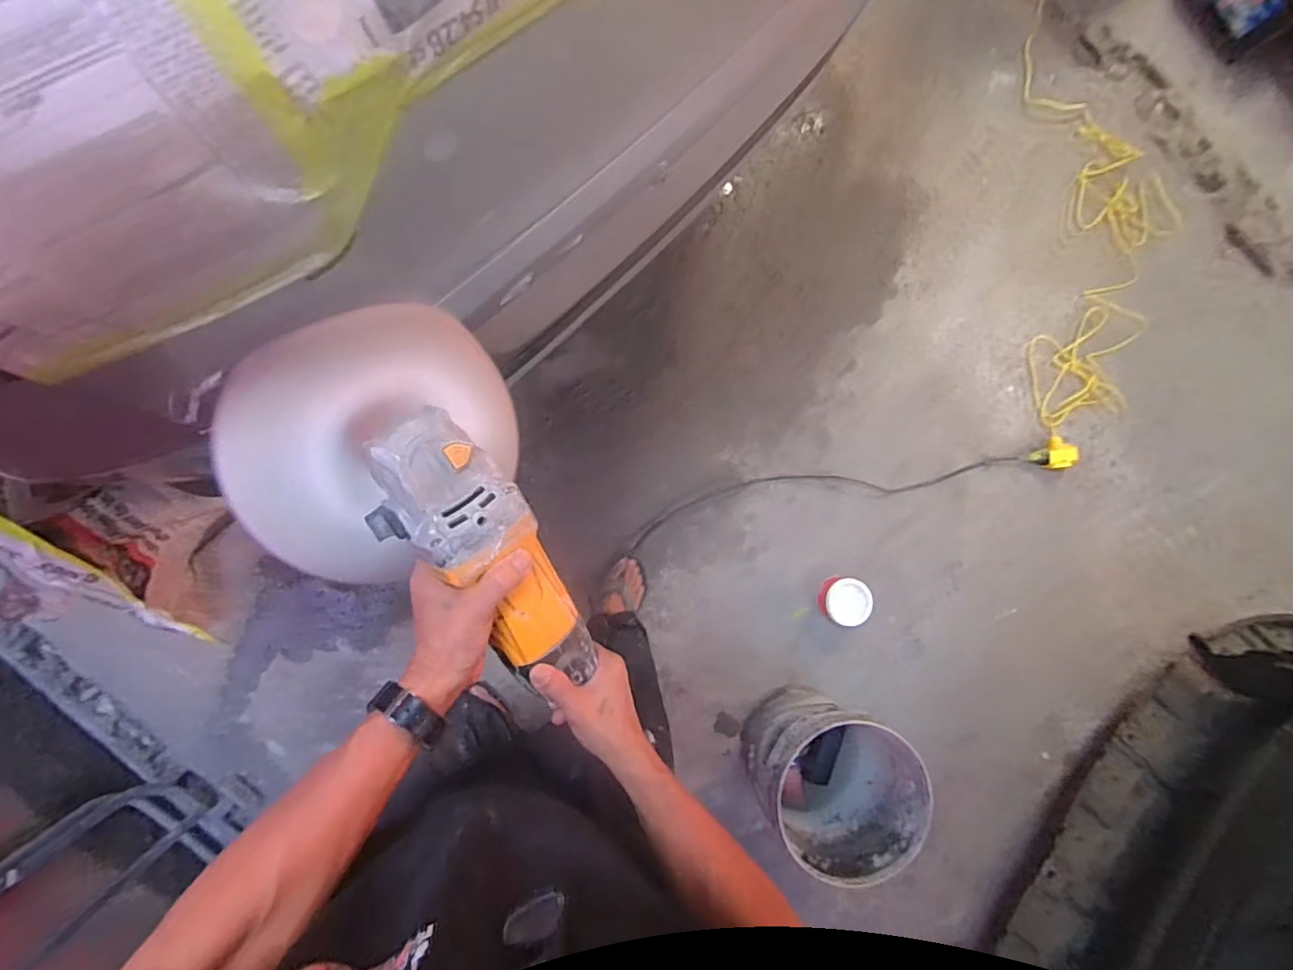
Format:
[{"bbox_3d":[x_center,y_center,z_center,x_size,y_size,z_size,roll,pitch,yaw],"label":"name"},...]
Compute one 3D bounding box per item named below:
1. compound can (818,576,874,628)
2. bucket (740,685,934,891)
[{"bbox_3d":[0.462,0.271,1.375,0.113,0.059,0.107,1,86,-9],"label":"compound can"},{"bbox_3d":[0.365,0.582,1.228,0.285,0.319,0.290,1,86,-9],"label":"bucket"}]

